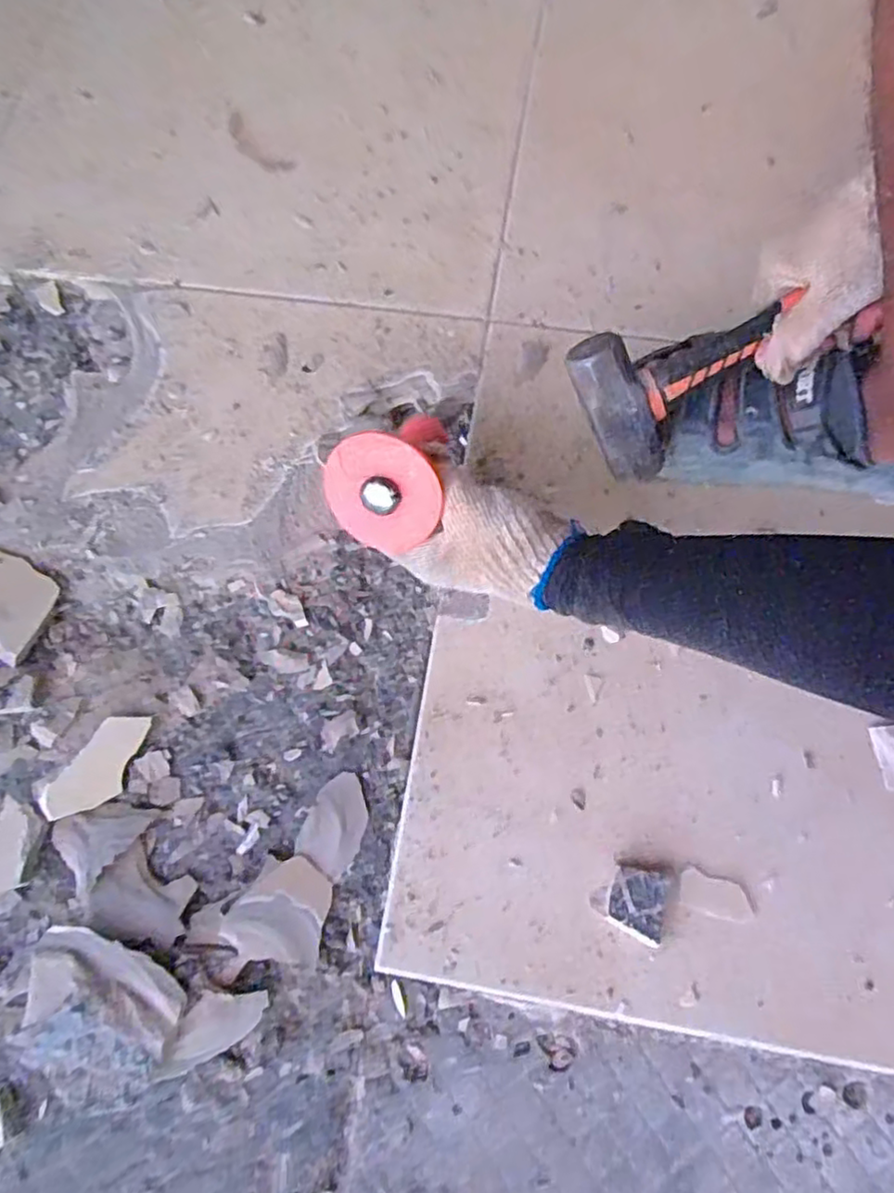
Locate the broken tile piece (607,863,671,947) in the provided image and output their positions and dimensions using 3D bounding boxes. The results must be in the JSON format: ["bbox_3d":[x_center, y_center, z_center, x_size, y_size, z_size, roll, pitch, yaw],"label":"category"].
[{"bbox_3d":[0.124,0.197,0.431,0.035,0.011,0.043,15,76,6],"label":"broken tile piece"}]

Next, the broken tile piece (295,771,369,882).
[{"bbox_3d":[-0.077,0.158,0.466,0.040,0.006,0.065,24,77,8],"label":"broken tile piece"}]

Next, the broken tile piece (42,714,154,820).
[{"bbox_3d":[-0.247,0.122,0.473,0.038,0.006,0.087,36,79,11],"label":"broken tile piece"}]

